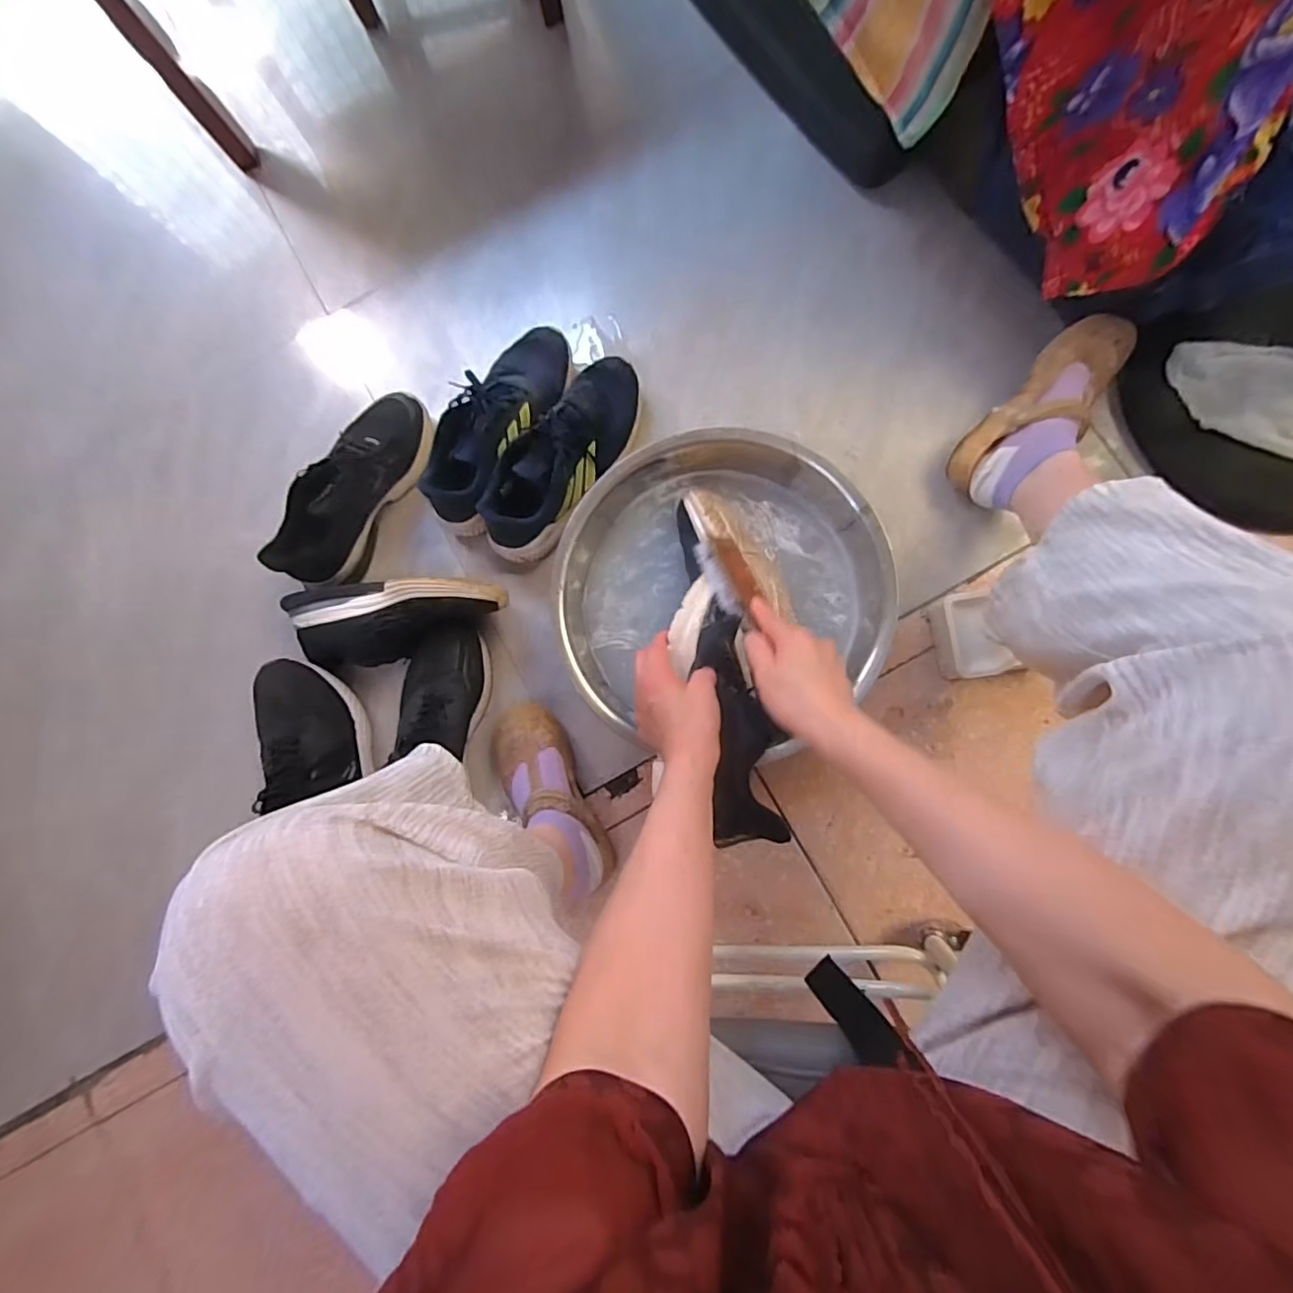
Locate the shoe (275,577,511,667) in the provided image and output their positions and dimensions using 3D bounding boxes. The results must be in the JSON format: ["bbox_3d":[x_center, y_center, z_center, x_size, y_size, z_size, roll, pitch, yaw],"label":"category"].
[{"bbox_3d":[-0.315,-0.032,0.725,0.277,0.078,0.107,0,85,6],"label":"shoe"}]

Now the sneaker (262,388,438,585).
[{"bbox_3d":[-0.391,-0.216,0.772,0.103,0.103,0.280,31,89,8],"label":"sneaker"}]

